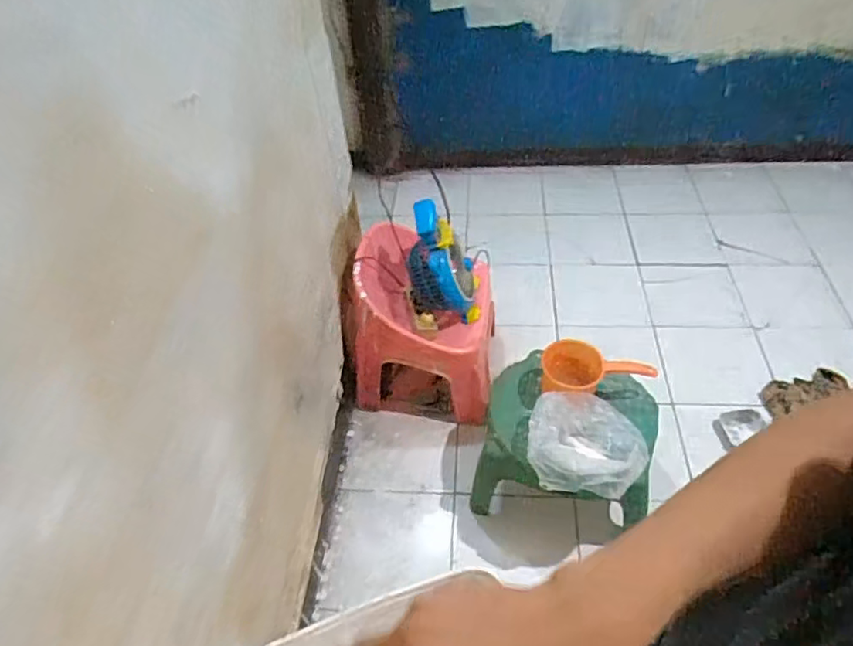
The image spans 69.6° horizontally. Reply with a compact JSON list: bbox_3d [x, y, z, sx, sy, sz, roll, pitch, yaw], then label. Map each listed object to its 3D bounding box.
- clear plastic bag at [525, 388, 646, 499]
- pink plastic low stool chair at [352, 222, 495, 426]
[{"bbox_3d":[0.328,0.247,1.274,0.233,0.083,0.201,-2,48,4],"label":"clear plastic bag"},{"bbox_3d":[-0.003,0.002,1.650,0.355,0.442,0.332,2,48,7],"label":"pink plastic low stool chair"}]

